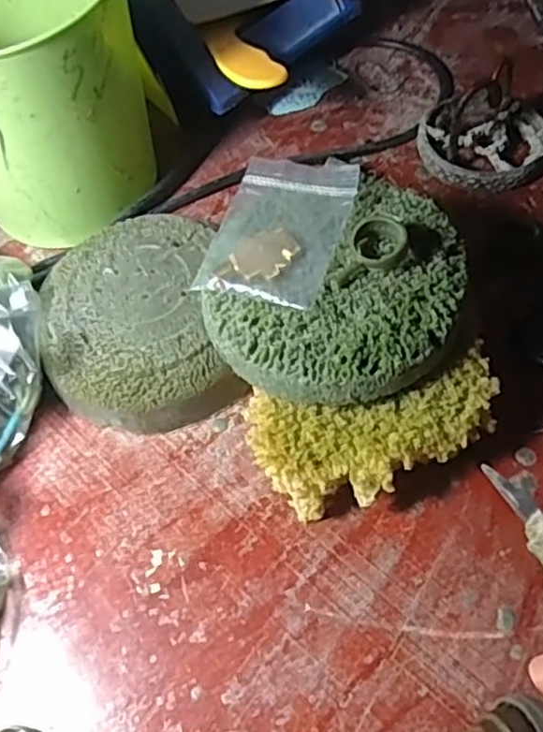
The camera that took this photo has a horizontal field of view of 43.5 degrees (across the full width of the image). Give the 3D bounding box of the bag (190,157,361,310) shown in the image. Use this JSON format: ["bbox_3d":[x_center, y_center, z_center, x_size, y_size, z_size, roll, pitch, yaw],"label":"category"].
[{"bbox_3d":[0.004,-0.056,0.274,0.050,0.013,0.070,16,62,13],"label":"bag"}]

